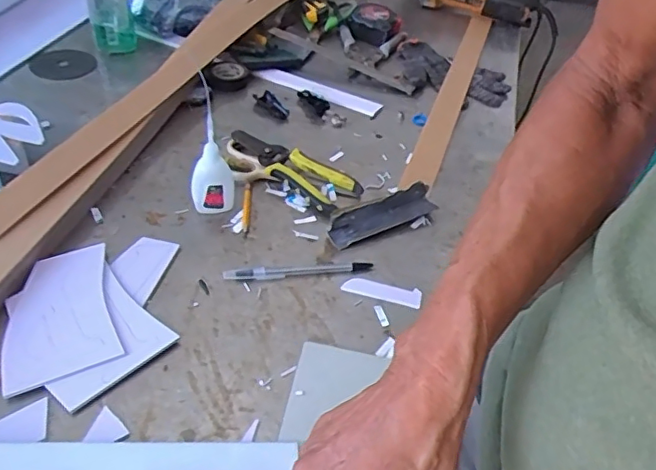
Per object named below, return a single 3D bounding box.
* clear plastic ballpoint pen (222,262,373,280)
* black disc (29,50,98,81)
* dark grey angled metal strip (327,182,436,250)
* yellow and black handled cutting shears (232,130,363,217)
[{"bbox_3d":[-0.028,0.035,0.572,0.147,0.007,0.014,-4,44,-12],"label":"clear plastic ballpoint pen"},{"bbox_3d":[-0.377,-0.243,0.816,0.087,0.010,0.087,4,43,-4],"label":"black disc"},{"bbox_3d":[0.064,-0.025,0.631,0.132,0.033,0.023,-22,50,-28],"label":"dark grey angled metal strip"},{"bbox_3d":[-0.044,-0.081,0.682,0.163,0.025,0.062,31,48,24],"label":"yellow and black handled cutting shears"}]

